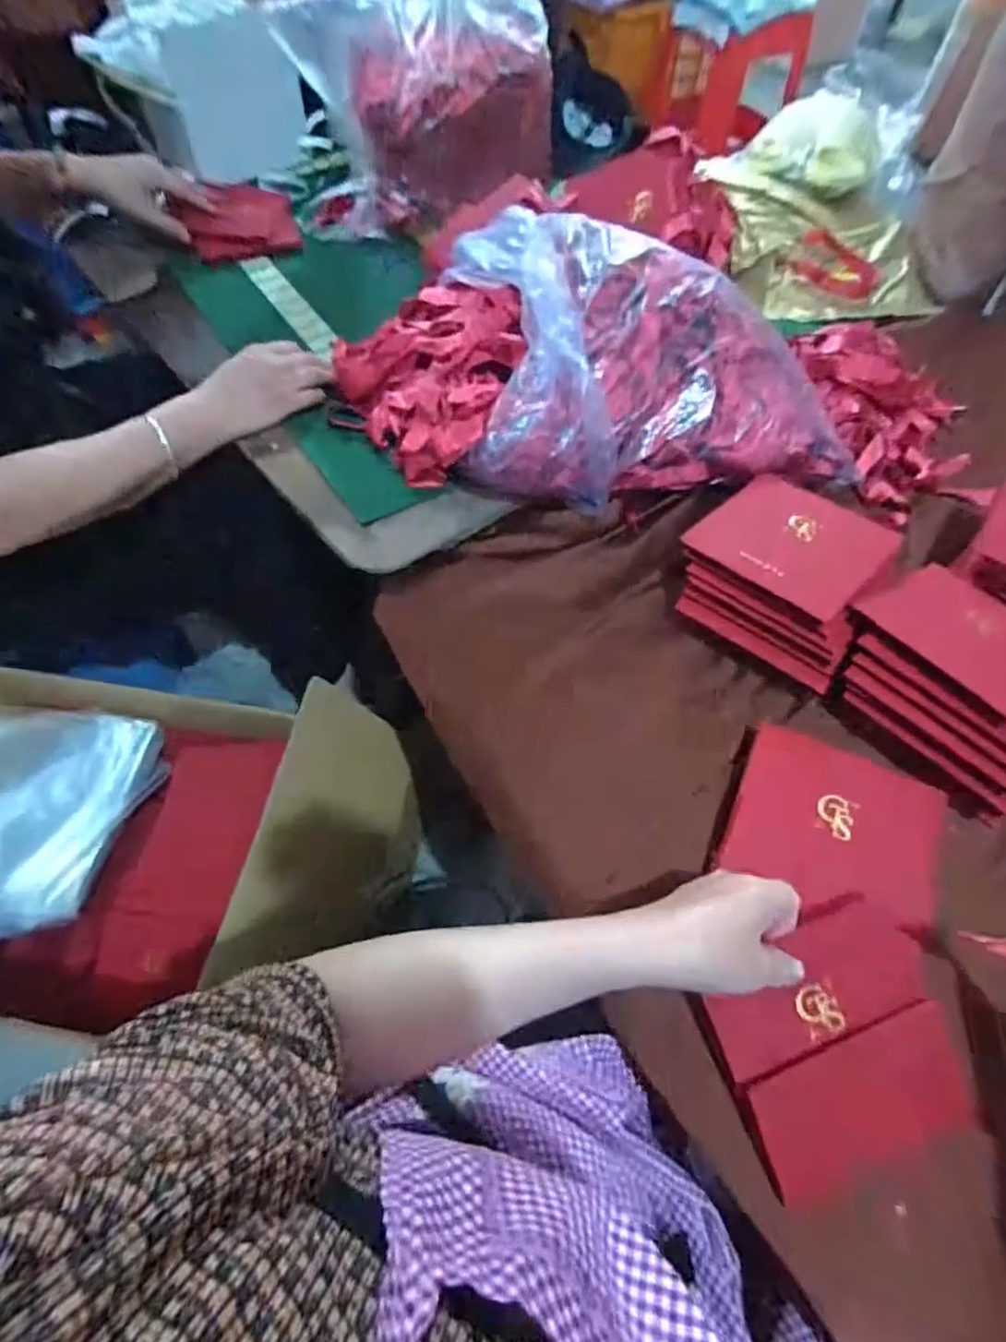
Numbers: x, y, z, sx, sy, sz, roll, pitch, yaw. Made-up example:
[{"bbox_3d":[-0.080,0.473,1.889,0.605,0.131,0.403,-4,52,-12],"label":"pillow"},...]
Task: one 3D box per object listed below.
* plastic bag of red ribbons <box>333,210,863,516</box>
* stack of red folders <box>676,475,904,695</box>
[{"bbox_3d":[0.080,-0.299,0.634,0.517,0.159,0.234,-5,60,-6],"label":"plastic bag of red ribbons"},{"bbox_3d":[0.252,-0.091,0.574,0.156,0.071,0.169,34,64,15],"label":"stack of red folders"}]

